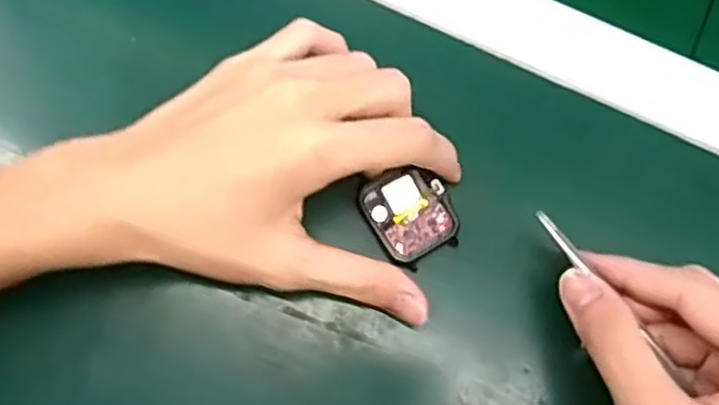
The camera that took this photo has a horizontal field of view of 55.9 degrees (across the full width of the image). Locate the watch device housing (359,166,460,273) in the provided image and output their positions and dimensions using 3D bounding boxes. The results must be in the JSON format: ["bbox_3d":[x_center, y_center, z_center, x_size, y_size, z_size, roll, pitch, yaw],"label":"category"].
[{"bbox_3d":[0.024,0.005,0.319,0.039,0.008,0.044,-29,79,-6],"label":"watch device housing"}]

